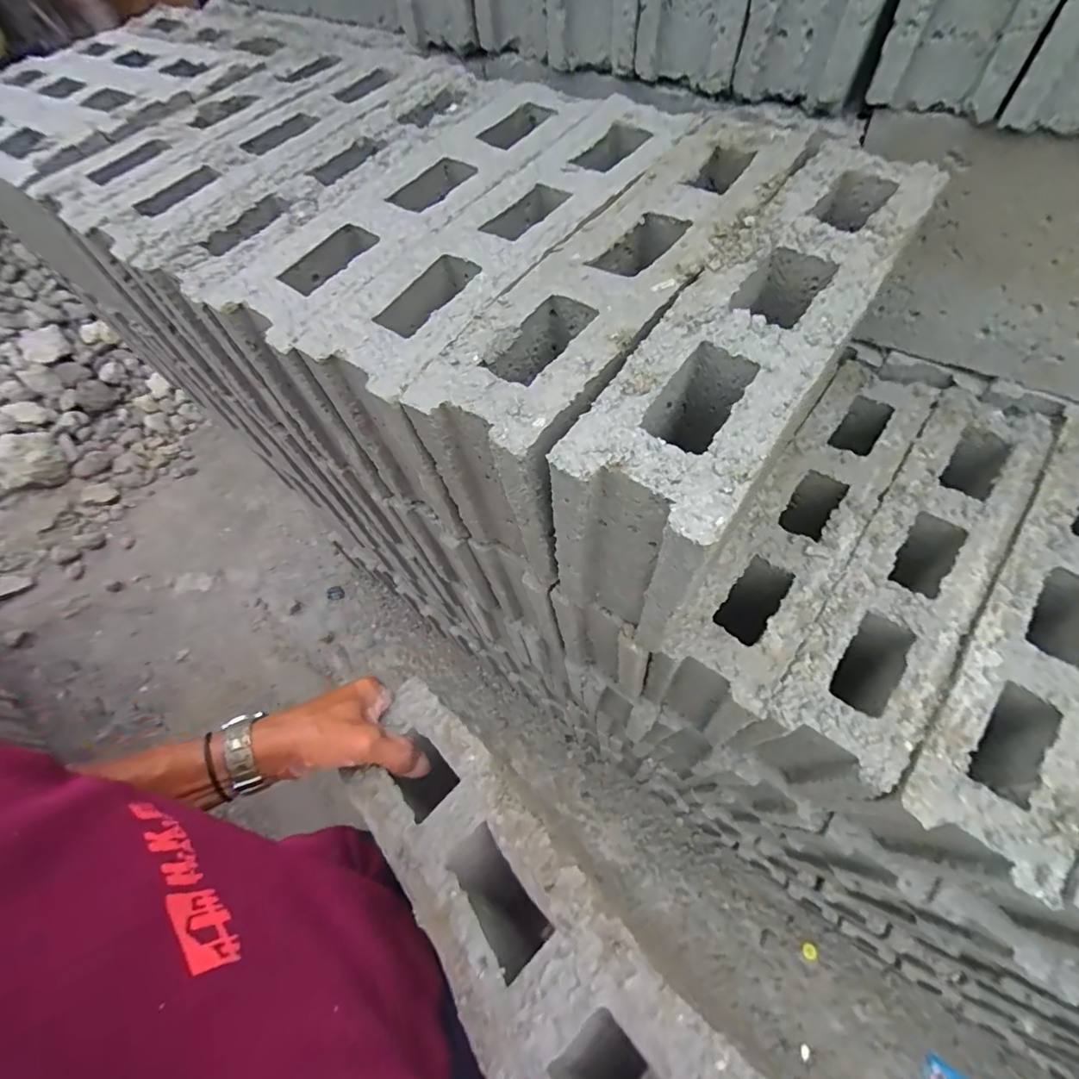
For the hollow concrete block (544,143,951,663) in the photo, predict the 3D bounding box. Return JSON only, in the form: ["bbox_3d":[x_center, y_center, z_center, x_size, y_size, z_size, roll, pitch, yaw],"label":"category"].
[{"bbox_3d":[0.155,-0.110,0.405,0.102,0.199,0.378,30,64,18],"label":"hollow concrete block"}]

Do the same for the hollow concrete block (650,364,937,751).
[{"bbox_3d":[0.249,0.030,0.548,0.097,0.216,0.374,32,65,18],"label":"hollow concrete block"}]

